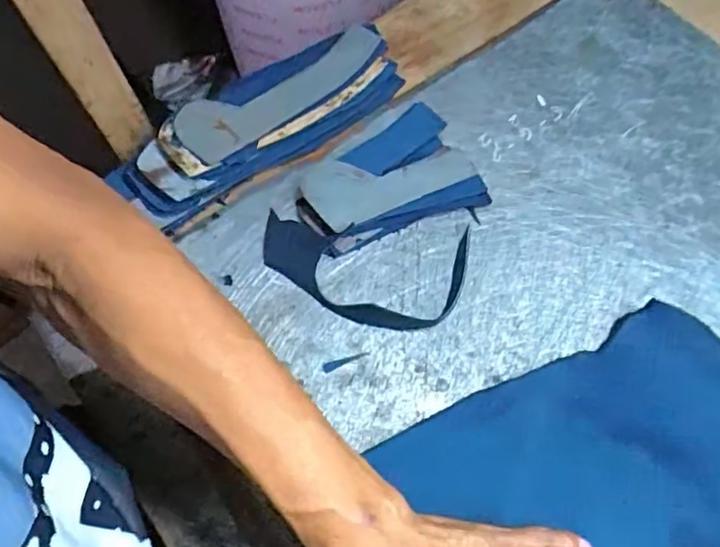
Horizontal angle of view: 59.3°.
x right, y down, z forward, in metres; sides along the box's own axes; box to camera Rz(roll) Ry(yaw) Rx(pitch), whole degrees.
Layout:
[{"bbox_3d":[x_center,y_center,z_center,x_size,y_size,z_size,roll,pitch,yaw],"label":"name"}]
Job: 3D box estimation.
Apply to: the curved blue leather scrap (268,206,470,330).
[{"bbox_3d":[0.001,-0.005,0.495,0.159,0.018,0.088,9,68,8],"label":"curved blue leather scrap"}]

